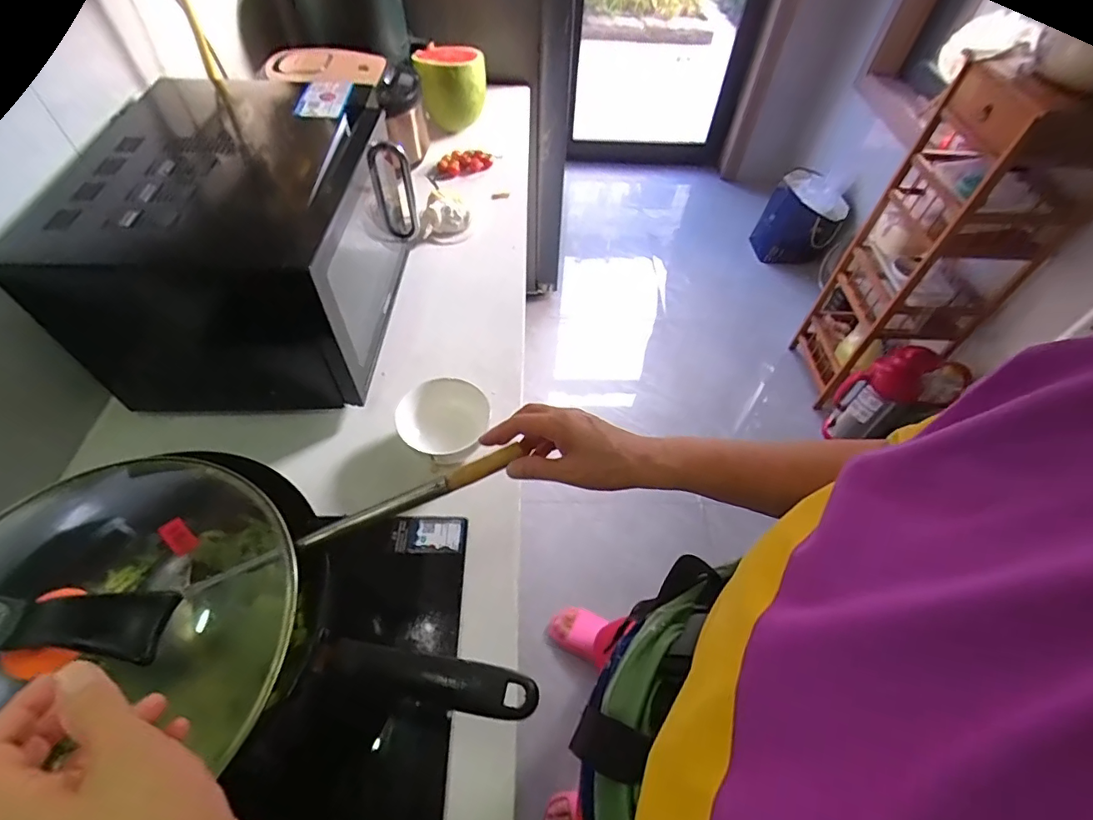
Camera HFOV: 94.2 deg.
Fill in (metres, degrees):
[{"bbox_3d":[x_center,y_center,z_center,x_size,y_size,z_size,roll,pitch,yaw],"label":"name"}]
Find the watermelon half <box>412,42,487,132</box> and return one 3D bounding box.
[{"bbox_3d":[-0.216,-0.749,1.176,0.152,0.134,0.167,-6,54,-7],"label":"watermelon half"}]

